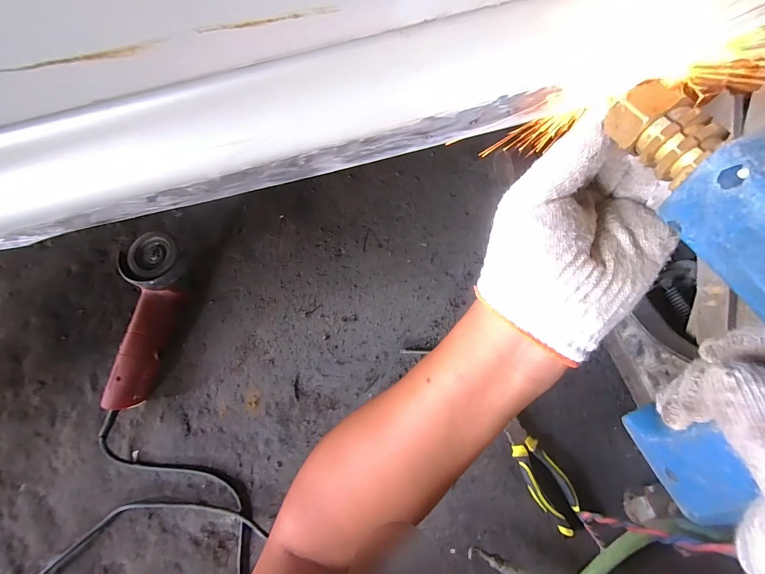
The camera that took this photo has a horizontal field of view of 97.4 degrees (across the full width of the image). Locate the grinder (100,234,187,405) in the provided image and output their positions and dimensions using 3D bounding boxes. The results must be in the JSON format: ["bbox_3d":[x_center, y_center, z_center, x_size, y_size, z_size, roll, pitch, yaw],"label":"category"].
[{"bbox_3d":[-0.386,0.054,0.556,0.082,0.080,0.284,10,89,4],"label":"grinder"}]

